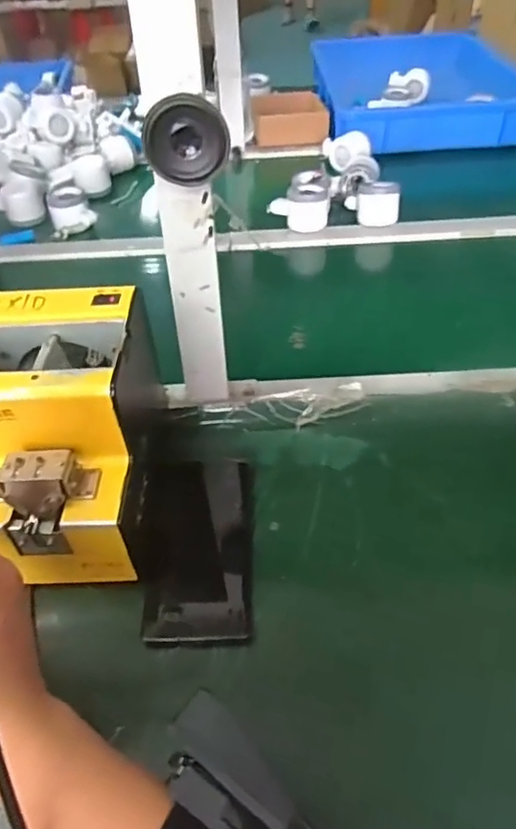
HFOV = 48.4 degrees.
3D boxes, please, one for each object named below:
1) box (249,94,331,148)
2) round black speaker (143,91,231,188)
[{"bbox_3d":[0.061,-0.578,1.116,0.149,0.060,0.159,-2,44,2],"label":"box"},{"bbox_3d":[-0.046,-0.181,0.376,0.053,0.050,0.031,-4,44,0],"label":"round black speaker"}]

